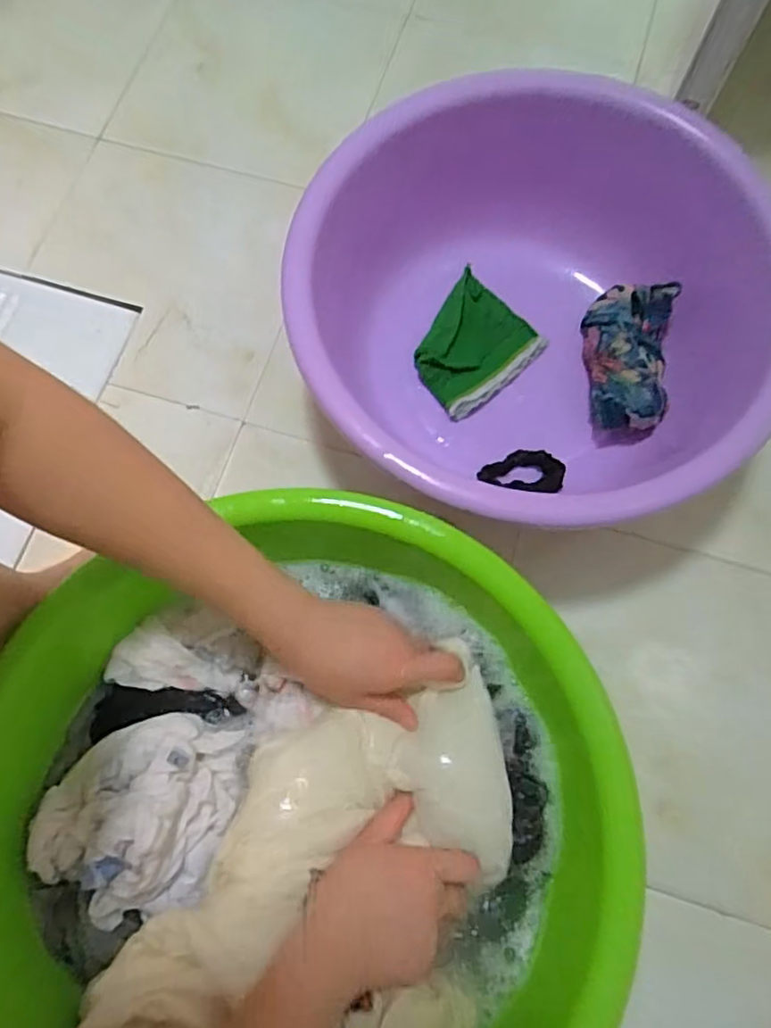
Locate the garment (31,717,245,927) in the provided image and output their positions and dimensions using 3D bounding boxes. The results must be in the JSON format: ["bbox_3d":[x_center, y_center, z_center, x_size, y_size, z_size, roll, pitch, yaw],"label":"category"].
[{"bbox_3d":[-0.175,0.211,0.460,0.122,0.057,0.134,0,71,-1],"label":"garment"}]

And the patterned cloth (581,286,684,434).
[{"bbox_3d":[0.241,-0.162,0.644,0.078,0.080,0.152,6,71,1],"label":"patterned cloth"}]

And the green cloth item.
[{"bbox_3d":[0.088,-0.176,0.686,0.115,0.016,0.136,42,75,12],"label":"green cloth item"}]

